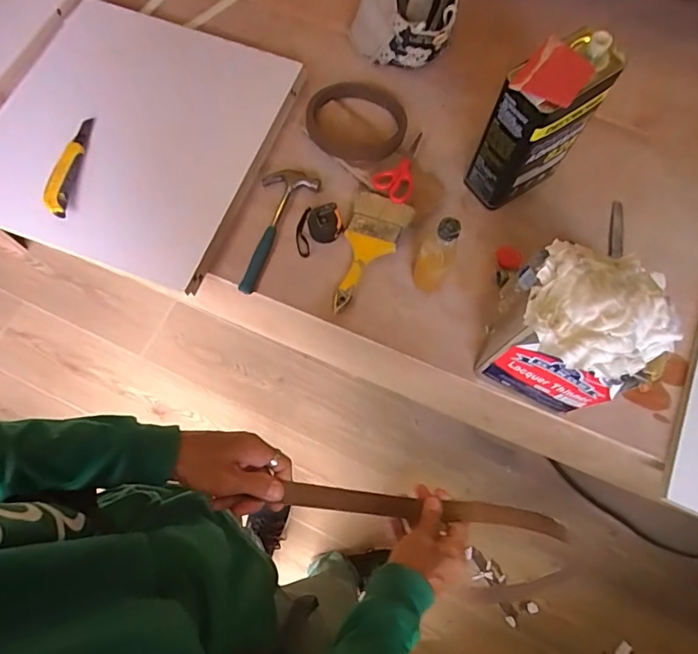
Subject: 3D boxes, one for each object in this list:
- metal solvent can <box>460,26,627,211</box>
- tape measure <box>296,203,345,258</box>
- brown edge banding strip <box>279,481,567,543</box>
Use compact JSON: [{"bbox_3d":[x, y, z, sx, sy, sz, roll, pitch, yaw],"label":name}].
[{"bbox_3d":[0.299,-0.319,0.784,0.158,0.257,0.095,-34,75,-11],"label":"metal solvent can"},{"bbox_3d":[-0.051,-0.173,0.831,0.085,0.031,0.076,-13,72,-5],"label":"tape measure"},{"bbox_3d":[0.083,0.194,0.515,0.302,0.044,0.024,9,72,-7],"label":"brown edge banding strip"}]

